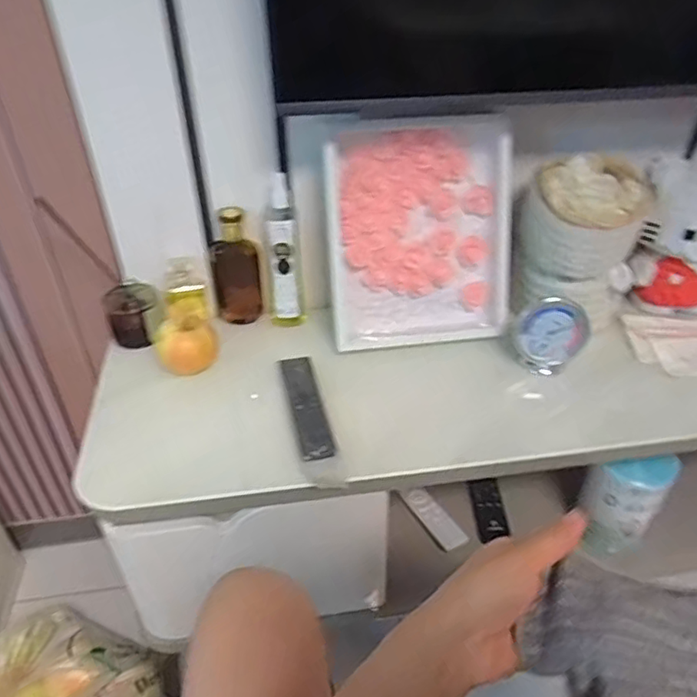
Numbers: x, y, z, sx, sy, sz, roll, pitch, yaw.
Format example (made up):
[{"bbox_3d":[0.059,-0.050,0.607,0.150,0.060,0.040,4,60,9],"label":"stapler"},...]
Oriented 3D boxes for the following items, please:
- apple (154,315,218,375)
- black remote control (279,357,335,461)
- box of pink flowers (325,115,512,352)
[{"bbox_3d":[-0.198,-0.003,0.742,0.070,0.057,0.065,-16,40,-20],"label":"apple"},{"bbox_3d":[-0.046,0.063,0.681,0.037,0.018,0.150,-9,38,-12],"label":"black remote control"},{"bbox_3d":[0.085,-0.140,0.761,0.223,0.265,0.061,-6,20,-7],"label":"box of pink flowers"}]

